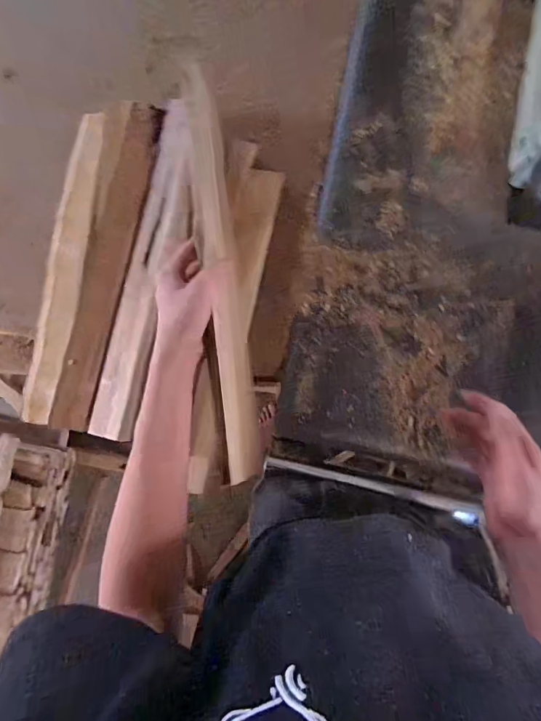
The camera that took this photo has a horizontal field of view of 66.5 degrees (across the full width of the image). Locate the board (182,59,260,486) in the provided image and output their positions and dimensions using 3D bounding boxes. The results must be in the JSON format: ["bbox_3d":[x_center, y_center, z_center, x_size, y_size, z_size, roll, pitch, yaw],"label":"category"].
[{"bbox_3d":[-0.054,-0.106,0.477,0.028,0.102,0.469,-7,85,2],"label":"board"}]

